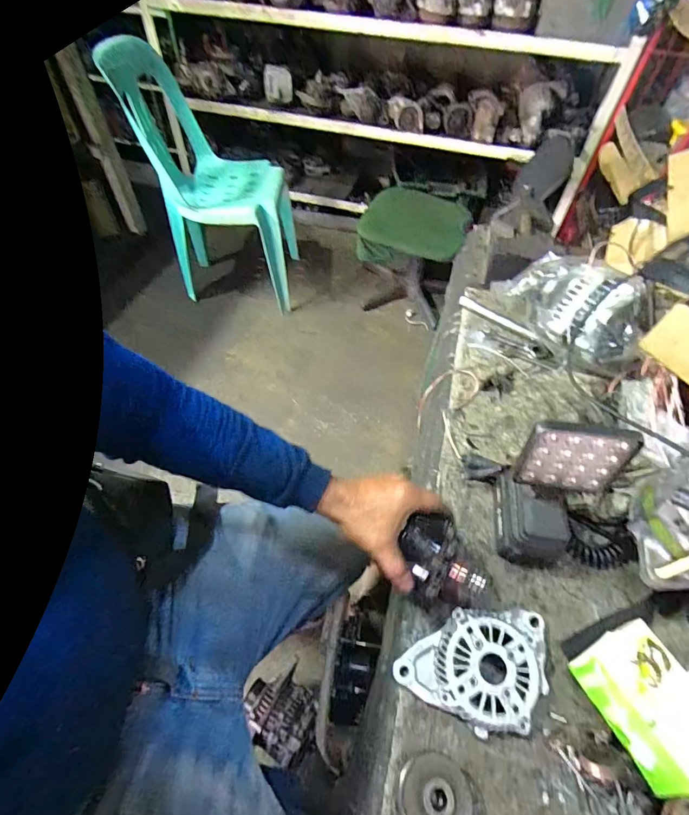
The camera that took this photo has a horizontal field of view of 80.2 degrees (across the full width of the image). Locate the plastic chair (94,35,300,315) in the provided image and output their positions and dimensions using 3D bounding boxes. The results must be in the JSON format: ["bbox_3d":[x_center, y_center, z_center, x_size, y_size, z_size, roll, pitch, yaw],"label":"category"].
[{"bbox_3d":[-0.444,-0.791,1.520,0.455,0.691,0.469,3,53,0],"label":"plastic chair"}]

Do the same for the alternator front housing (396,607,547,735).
[{"bbox_3d":[0.149,0.295,0.463,0.172,0.046,0.113,0,53,-2],"label":"alternator front housing"}]

